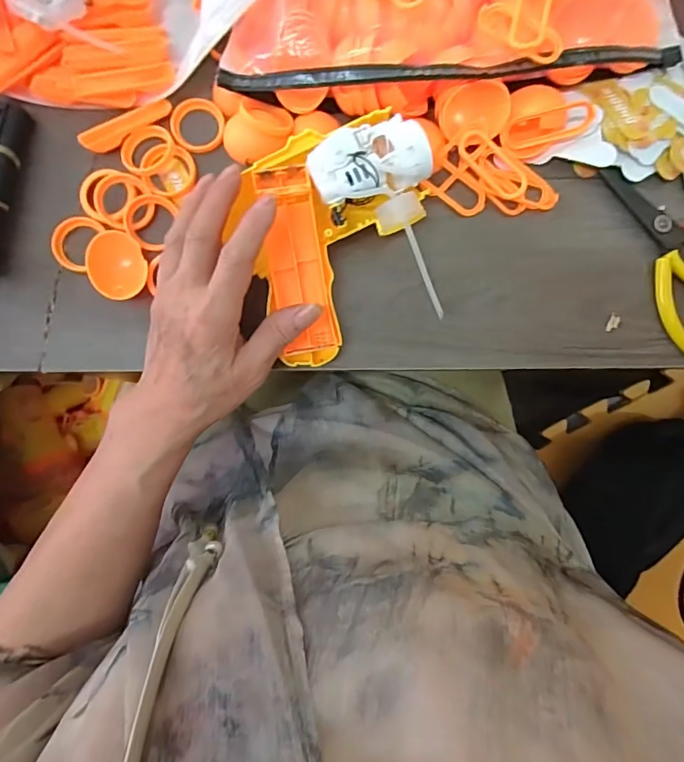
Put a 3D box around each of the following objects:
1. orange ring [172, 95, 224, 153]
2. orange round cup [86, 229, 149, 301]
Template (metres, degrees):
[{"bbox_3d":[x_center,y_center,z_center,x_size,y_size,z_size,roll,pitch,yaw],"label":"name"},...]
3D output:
[{"bbox_3d":[-0.097,-0.172,0.302,0.034,0.005,0.038,2,86,-1],"label":"orange ring"},{"bbox_3d":[-0.142,-0.071,0.284,0.031,0.018,0.041,-8,86,-1],"label":"orange round cup"}]

